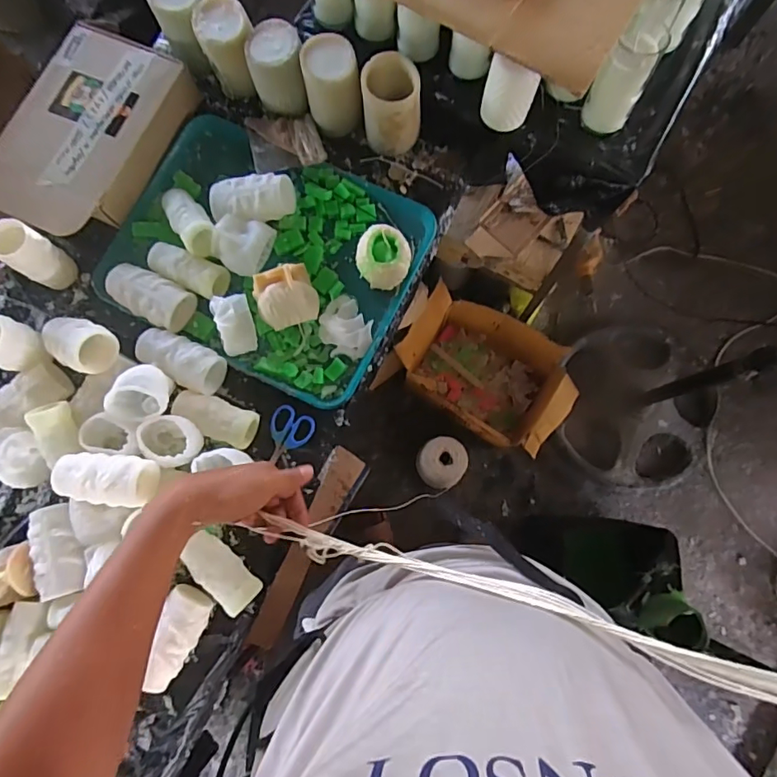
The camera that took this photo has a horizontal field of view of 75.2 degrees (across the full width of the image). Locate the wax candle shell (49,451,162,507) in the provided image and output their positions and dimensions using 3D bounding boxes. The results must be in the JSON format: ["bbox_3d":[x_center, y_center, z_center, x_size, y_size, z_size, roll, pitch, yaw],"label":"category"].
[{"bbox_3d":[-0.364,0.117,0.650,0.125,0.051,0.064,3,79,2],"label":"wax candle shell"}]

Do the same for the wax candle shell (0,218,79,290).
[{"bbox_3d":[-0.501,-0.187,0.714,0.047,0.116,0.060,23,80,6],"label":"wax candle shell"}]

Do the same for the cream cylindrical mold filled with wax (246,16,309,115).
[{"bbox_3d":[-0.167,-0.486,0.766,0.077,0.090,0.090,-9,79,-1],"label":"cream cylindrical mold filled with wax"}]

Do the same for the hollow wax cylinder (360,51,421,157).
[{"bbox_3d":[0.005,-0.414,0.749,0.081,0.118,0.083,-5,79,0],"label":"hollow wax cylinder"}]

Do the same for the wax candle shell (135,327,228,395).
[{"bbox_3d":[-0.298,-0.041,0.718,0.121,0.049,0.058,25,80,6],"label":"wax candle shell"}]

